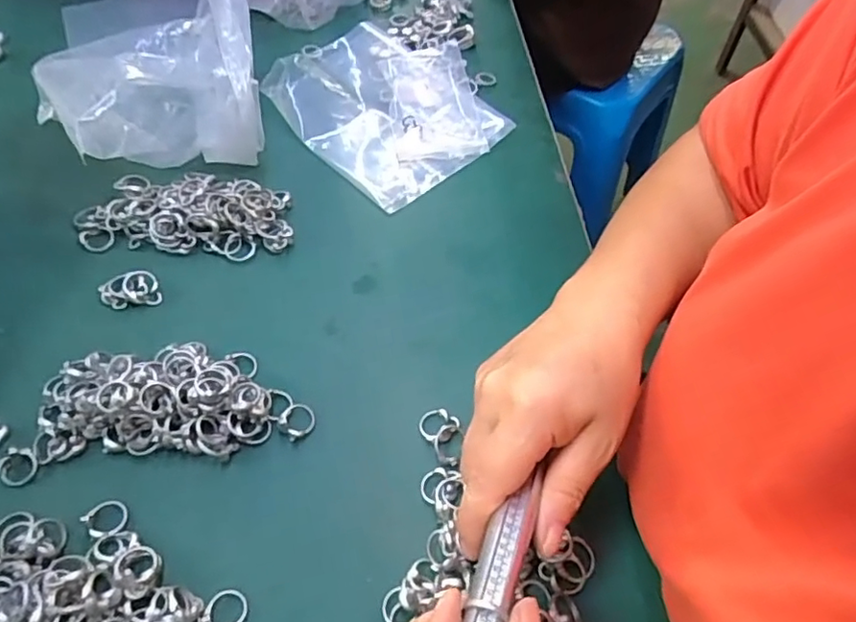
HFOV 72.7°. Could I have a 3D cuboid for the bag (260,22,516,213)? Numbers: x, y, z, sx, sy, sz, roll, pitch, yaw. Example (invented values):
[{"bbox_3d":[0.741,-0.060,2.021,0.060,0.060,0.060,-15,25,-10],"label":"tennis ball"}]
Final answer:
[{"bbox_3d":[-0.036,-0.195,0.536,0.163,0.033,0.203,-34,63,-22],"label":"bag"}]

